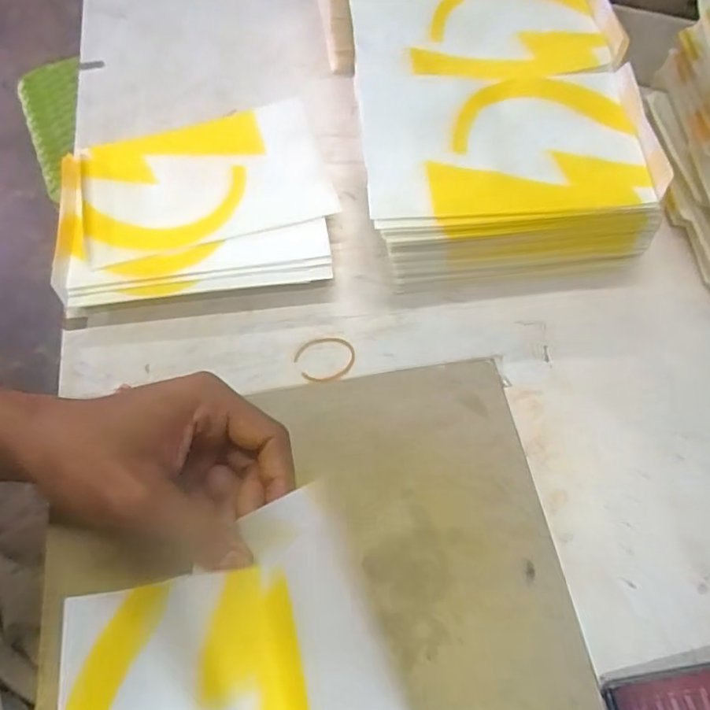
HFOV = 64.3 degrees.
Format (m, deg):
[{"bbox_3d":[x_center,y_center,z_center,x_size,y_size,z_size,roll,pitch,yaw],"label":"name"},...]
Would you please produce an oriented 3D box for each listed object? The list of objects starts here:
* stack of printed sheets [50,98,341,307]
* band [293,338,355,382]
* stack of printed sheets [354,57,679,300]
[{"bbox_3d":[-0.114,-0.106,0.414,0.186,0.039,0.154,-8,63,-5],"label":"stack of printed sheets"},{"bbox_3d":[-0.020,0.002,0.376,0.039,0.004,0.032,-1,62,-2],"label":"band"},{"bbox_3d":[0.097,-0.119,0.395,0.186,0.085,0.121,-6,62,-4],"label":"stack of printed sheets"}]

